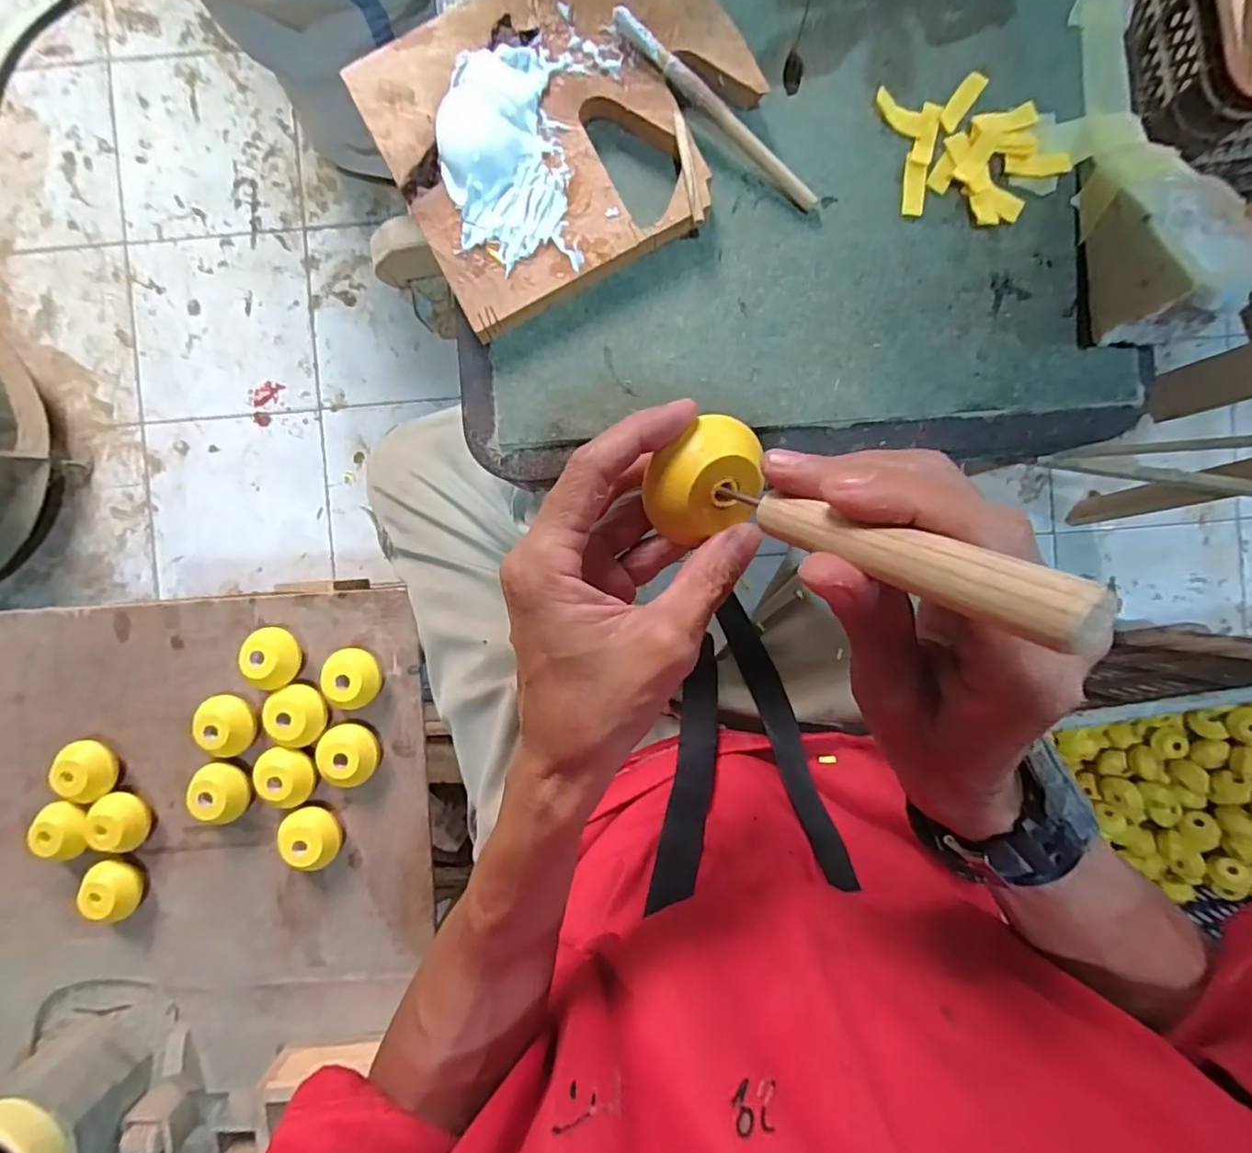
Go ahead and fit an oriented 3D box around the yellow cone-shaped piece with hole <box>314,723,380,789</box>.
[{"bbox_3d":[-0.225,0.144,0.490,0.045,0.028,0.049,0,92,1],"label":"yellow cone-shaped piece with hole"}]

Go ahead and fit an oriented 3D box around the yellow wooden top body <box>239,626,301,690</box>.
[{"bbox_3d":[-0.285,0.065,0.489,0.043,0.037,0.048,-15,91,1],"label":"yellow wooden top body"}]

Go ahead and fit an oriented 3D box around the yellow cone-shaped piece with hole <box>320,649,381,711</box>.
[{"bbox_3d":[-0.223,0.082,0.490,0.045,0.031,0.047,0,92,1],"label":"yellow cone-shaped piece with hole"}]

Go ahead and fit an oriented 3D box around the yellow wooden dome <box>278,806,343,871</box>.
[{"bbox_3d":[-0.255,0.211,0.492,0.041,0.031,0.050,-42,90,2],"label":"yellow wooden dome"}]

